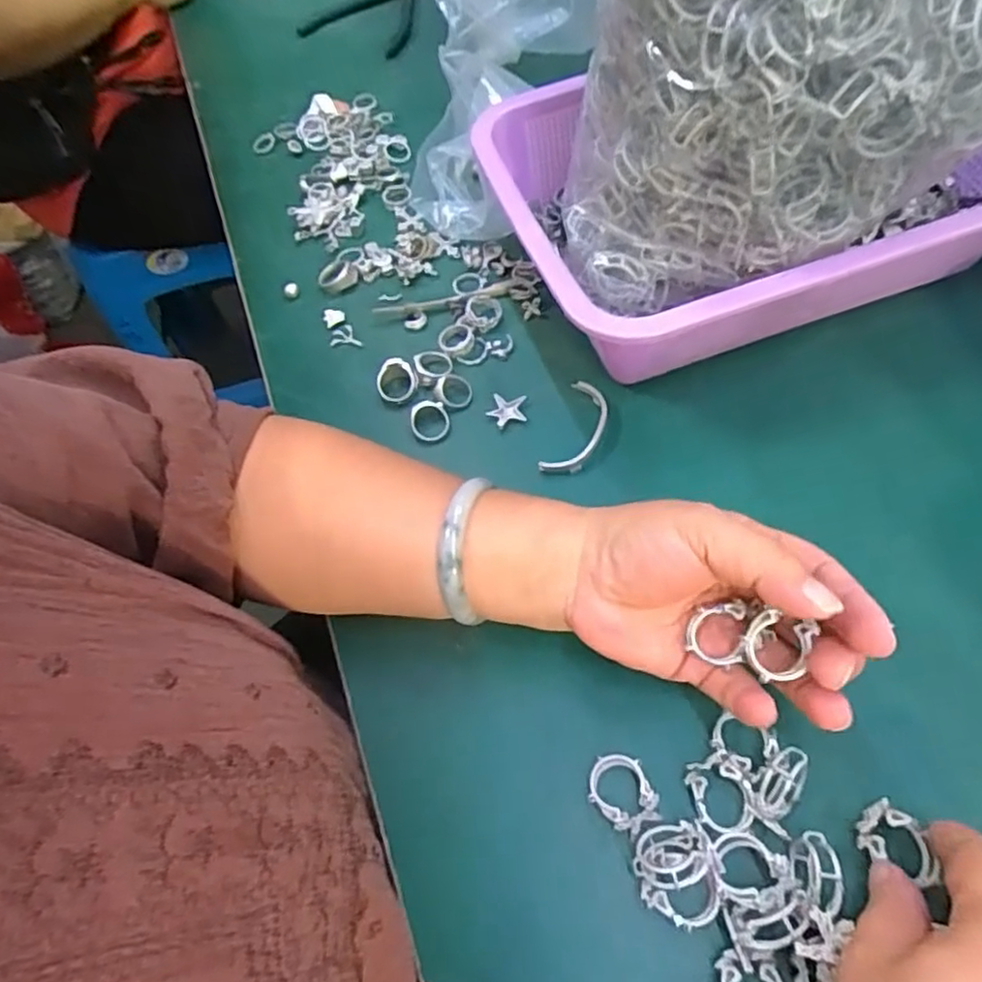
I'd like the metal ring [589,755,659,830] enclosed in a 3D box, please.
[{"bbox_3d":[0.055,0.127,0.279,0.026,0.005,0.028,-9,52,11],"label":"metal ring"}]

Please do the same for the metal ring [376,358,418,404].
[{"bbox_3d":[-0.059,-0.069,0.410,0.025,0.016,0.025,-4,60,6],"label":"metal ring"}]

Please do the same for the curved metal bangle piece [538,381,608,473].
[{"bbox_3d":[0.051,-0.035,0.381,0.026,0.007,0.066,16,64,16],"label":"curved metal bangle piece"}]

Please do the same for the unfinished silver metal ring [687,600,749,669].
[{"bbox_3d":[0.092,0.059,0.266,0.021,0.009,0.023,-1,80,17],"label":"unfinished silver metal ring"}]

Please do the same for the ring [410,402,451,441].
[{"bbox_3d":[-0.036,-0.042,0.393,0.023,0.004,0.025,2,73,-6],"label":"ring"}]

